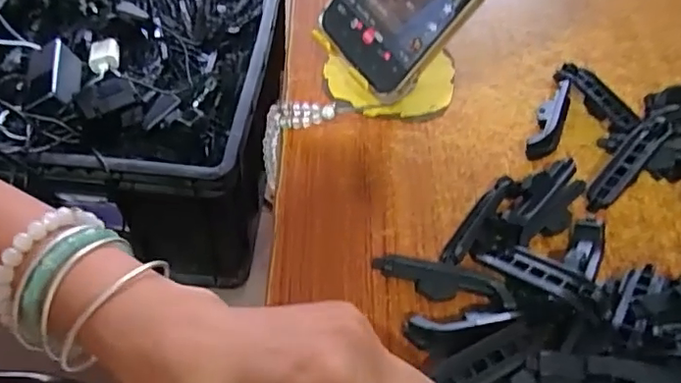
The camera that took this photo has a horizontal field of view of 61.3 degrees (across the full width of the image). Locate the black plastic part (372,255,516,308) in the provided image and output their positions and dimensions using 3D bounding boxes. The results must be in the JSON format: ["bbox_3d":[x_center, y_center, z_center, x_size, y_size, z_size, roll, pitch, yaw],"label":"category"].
[{"bbox_3d":[0.054,0.049,0.306,0.072,0.018,0.013,13,53,6],"label":"black plastic part"}]

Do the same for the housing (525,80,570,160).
[{"bbox_3d":[0.139,-0.047,0.383,0.018,0.017,0.070,24,55,14],"label":"housing"}]

